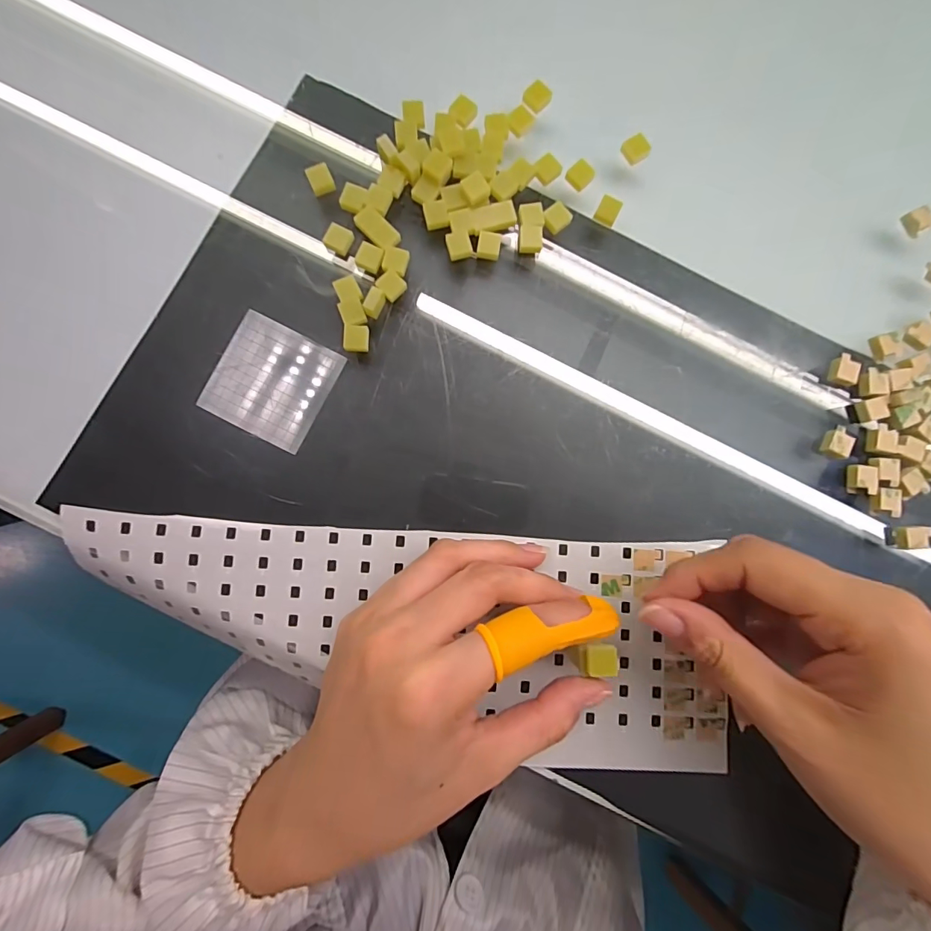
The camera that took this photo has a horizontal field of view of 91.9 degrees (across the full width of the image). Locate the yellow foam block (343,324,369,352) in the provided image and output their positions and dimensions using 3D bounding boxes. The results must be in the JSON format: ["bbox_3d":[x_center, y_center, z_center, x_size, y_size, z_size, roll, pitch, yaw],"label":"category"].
[{"bbox_3d":[-0.049,-0.057,0.203,0.010,0.006,0.012,4,85,-2],"label":"yellow foam block"}]

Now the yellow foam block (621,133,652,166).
[{"bbox_3d":[0.081,-0.150,0.214,0.010,0.006,0.011,-31,88,-5],"label":"yellow foam block"}]

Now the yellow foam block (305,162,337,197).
[{"bbox_3d":[-0.067,-0.132,0.207,0.011,0.005,0.012,-25,87,-4],"label":"yellow foam block"}]

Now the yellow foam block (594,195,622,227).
[{"bbox_3d":[0.067,-0.120,0.213,0.010,0.005,0.011,25,85,-1],"label":"yellow foam block"}]

